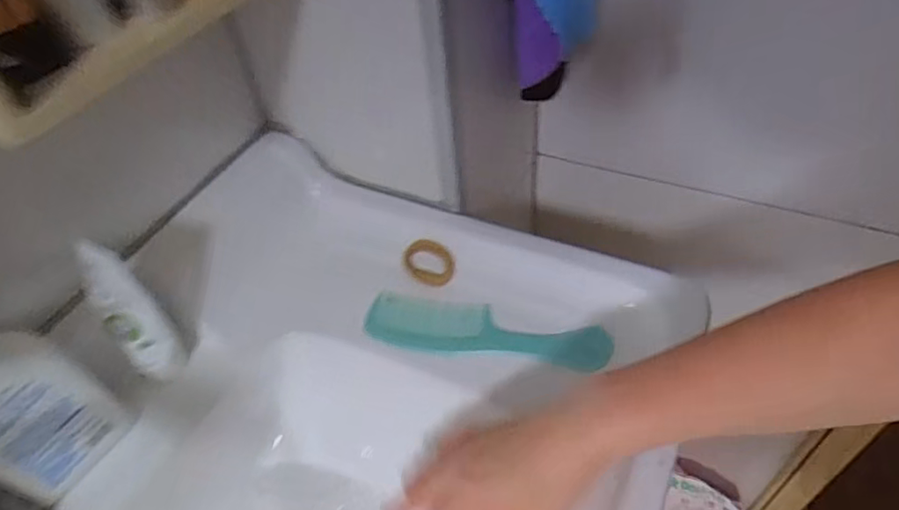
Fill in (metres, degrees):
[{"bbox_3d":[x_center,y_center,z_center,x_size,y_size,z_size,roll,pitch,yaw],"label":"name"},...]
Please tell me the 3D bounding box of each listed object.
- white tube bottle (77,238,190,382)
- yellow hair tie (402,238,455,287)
[{"bbox_3d":[-0.250,0.050,0.461,0.040,0.145,0.029,-37,53,-25],"label":"white tube bottle"},{"bbox_3d":[-0.021,0.008,0.574,0.052,0.004,0.043,20,80,11],"label":"yellow hair tie"}]

